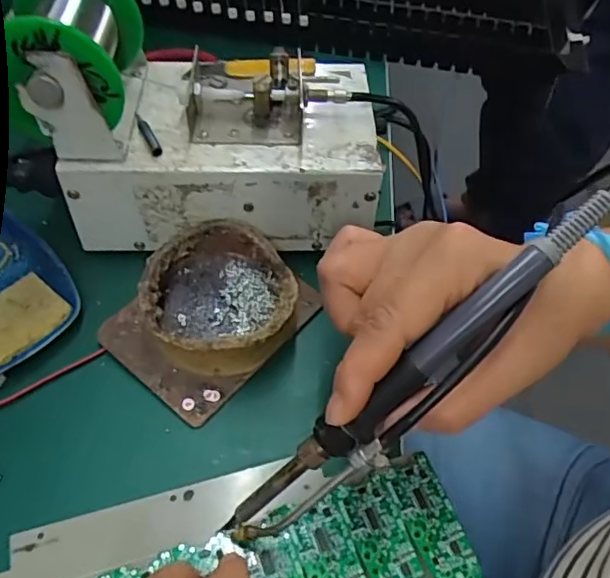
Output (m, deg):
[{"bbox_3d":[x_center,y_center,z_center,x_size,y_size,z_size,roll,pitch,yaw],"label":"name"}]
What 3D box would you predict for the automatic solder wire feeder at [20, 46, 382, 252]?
[{"bbox_3d":[-0.050,-0.097,0.354,0.184,0.107,0.121,-5,54,-8],"label":"automatic solder wire feeder"}]

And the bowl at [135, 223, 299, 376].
[{"bbox_3d":[-0.048,0.006,0.330,0.080,0.035,0.084,2,53,-3],"label":"bowl"}]

